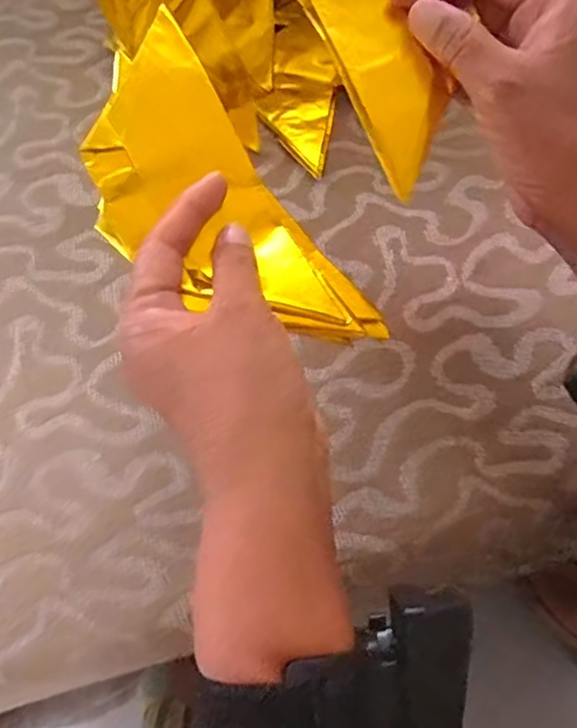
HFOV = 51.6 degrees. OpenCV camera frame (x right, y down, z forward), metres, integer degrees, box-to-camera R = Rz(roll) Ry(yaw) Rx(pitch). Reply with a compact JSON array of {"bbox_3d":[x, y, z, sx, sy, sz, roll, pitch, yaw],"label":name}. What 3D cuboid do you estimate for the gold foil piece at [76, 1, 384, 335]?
[{"bbox_3d":[-0.031,-0.069,0.285,0.087,0.016,0.175,-44,93,-13],"label":"gold foil piece"}]

